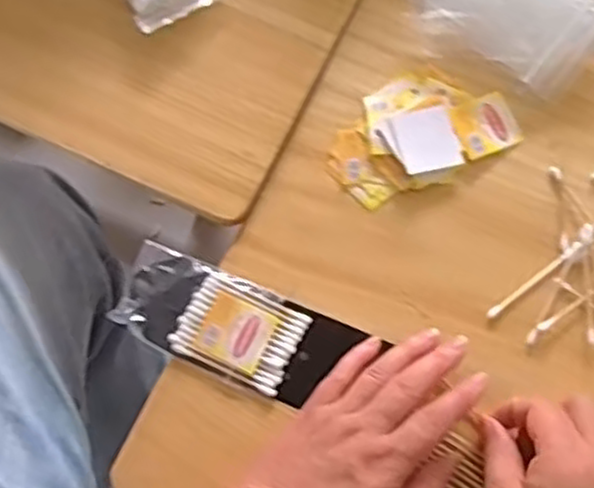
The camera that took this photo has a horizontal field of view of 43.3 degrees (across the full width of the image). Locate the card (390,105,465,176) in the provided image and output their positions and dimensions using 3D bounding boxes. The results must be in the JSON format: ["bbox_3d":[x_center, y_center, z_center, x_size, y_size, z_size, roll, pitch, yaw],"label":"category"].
[{"bbox_3d":[0.085,-0.068,0.491,0.039,0.004,0.042,-16,75,-8],"label":"card"}]

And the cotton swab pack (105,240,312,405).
[{"bbox_3d":[-0.056,0.048,0.478,0.118,0.004,0.062,26,79,6],"label":"cotton swab pack"}]

